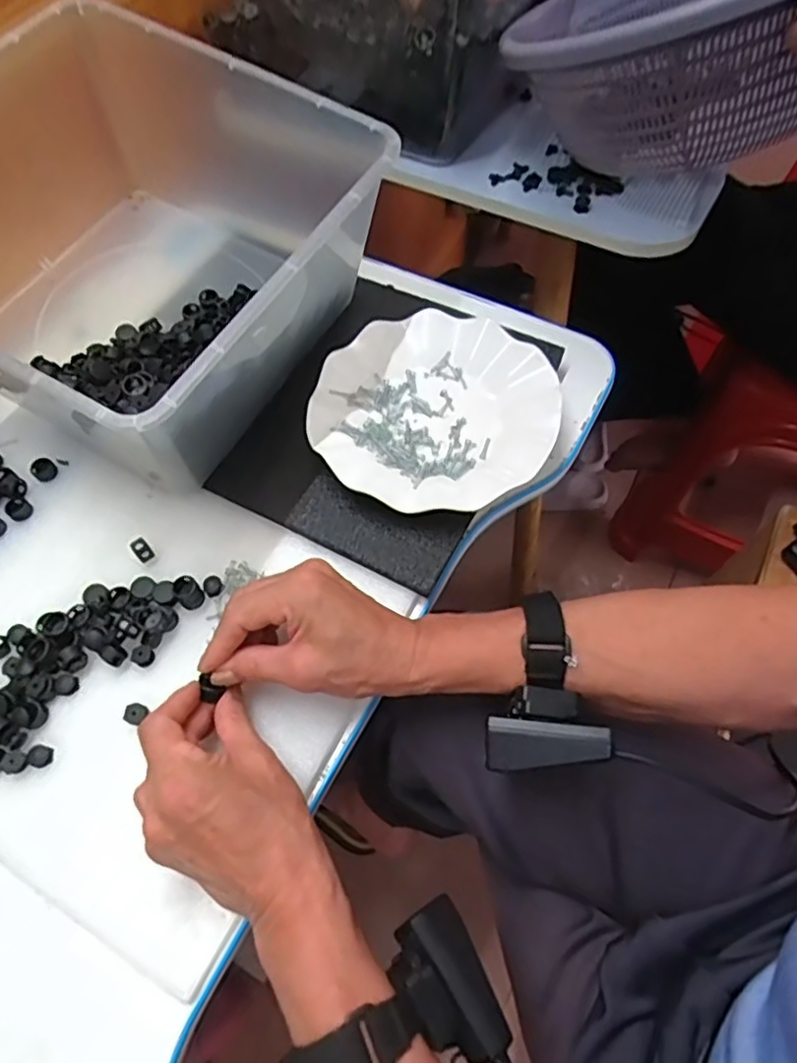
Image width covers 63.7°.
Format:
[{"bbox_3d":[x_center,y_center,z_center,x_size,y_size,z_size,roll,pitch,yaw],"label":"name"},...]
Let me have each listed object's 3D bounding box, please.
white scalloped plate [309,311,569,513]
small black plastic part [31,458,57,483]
[{"bbox_3d":[0.027,-0.095,0.500,0.184,0.024,0.167,-34,66,-15],"label":"white scalloped plate"},{"bbox_3d":[-0.276,-0.048,0.499,0.017,0.010,0.017,38,70,19],"label":"small black plastic part"}]

